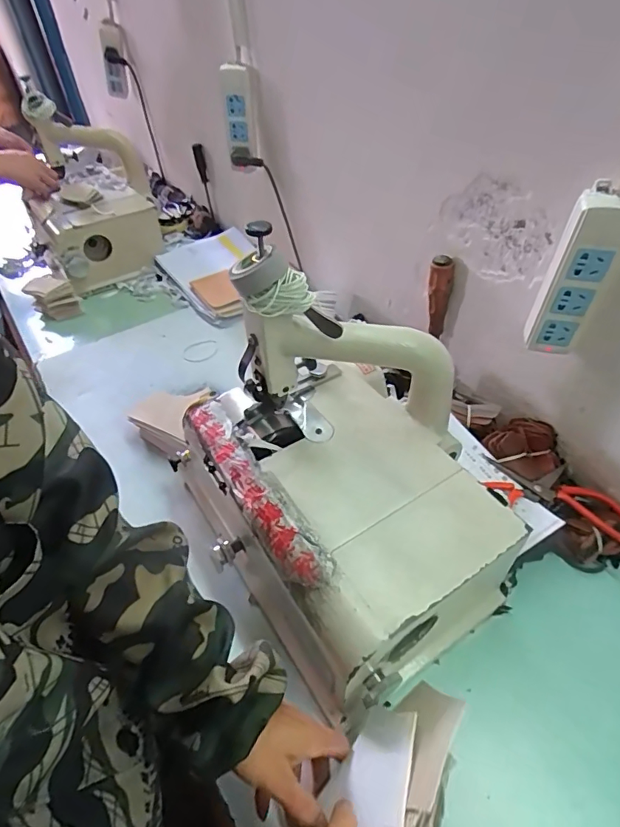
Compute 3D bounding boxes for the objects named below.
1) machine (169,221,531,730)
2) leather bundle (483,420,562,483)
[{"bbox_3d":[0.035,0.041,0.501,0.258,0.306,0.360,-27,53,-23],"label":"machine"},{"bbox_3d":[0.285,0.044,0.629,0.088,0.032,0.076,-24,55,-24],"label":"leather bundle"}]

